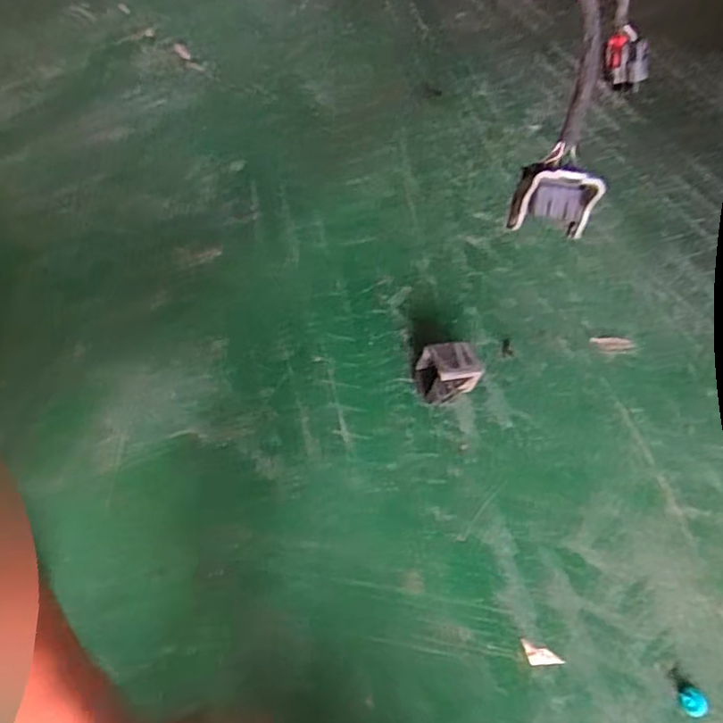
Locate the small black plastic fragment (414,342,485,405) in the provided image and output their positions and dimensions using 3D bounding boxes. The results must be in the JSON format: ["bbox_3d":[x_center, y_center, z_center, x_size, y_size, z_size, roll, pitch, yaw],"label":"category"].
[{"bbox_3d":[0.079,0.012,0.555,0.051,0.046,0.044,-10,60,-9],"label":"small black plastic fragment"}]

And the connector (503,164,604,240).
[{"bbox_3d":[0.121,-0.102,0.383,0.049,0.046,0.018,6,58,2],"label":"connector"}]

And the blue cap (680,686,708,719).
[{"bbox_3d":[0.237,0.243,0.438,0.016,0.014,0.018,-6,59,-7],"label":"blue cap"}]

